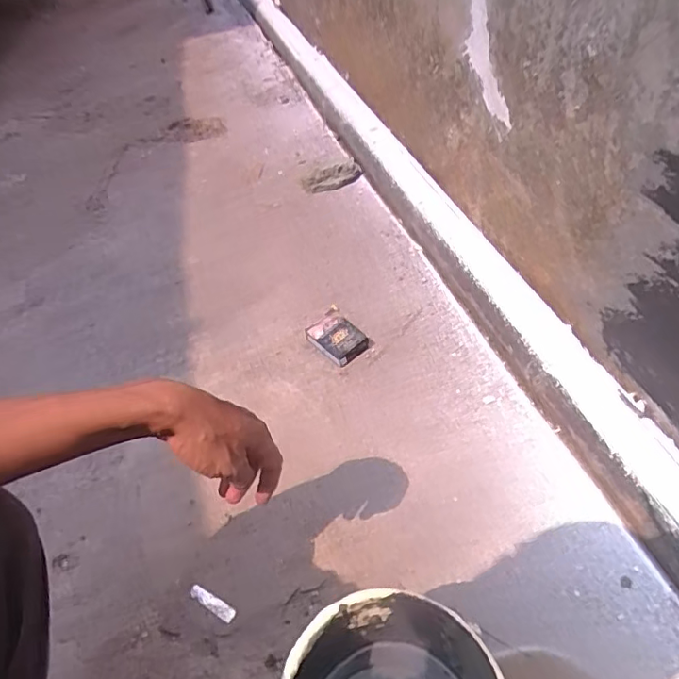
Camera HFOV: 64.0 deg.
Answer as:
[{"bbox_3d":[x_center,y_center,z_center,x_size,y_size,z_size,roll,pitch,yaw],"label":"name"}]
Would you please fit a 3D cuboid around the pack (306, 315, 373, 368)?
[{"bbox_3d":[-0.002,-0.002,0.868,0.066,0.031,0.093,-35,57,-23],"label":"pack"}]

